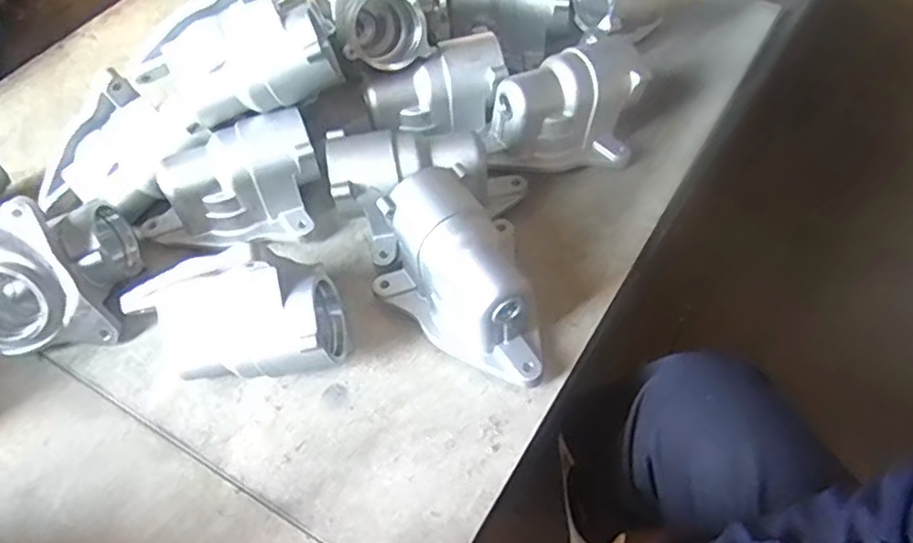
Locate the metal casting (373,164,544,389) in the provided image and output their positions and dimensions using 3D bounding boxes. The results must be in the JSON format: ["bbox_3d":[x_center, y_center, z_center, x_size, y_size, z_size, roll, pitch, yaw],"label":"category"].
[{"bbox_3d":[0.002,0.007,0.563,0.106,0.080,0.182,-24,55,-13],"label":"metal casting"}]

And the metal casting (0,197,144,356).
[{"bbox_3d":[-0.370,-0.004,0.594,0.159,0.117,0.123,-7,53,-2],"label":"metal casting"}]

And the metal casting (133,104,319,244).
[{"bbox_3d":[-0.211,-0.082,0.644,0.173,0.089,0.087,-11,53,-5],"label":"metal casting"}]

